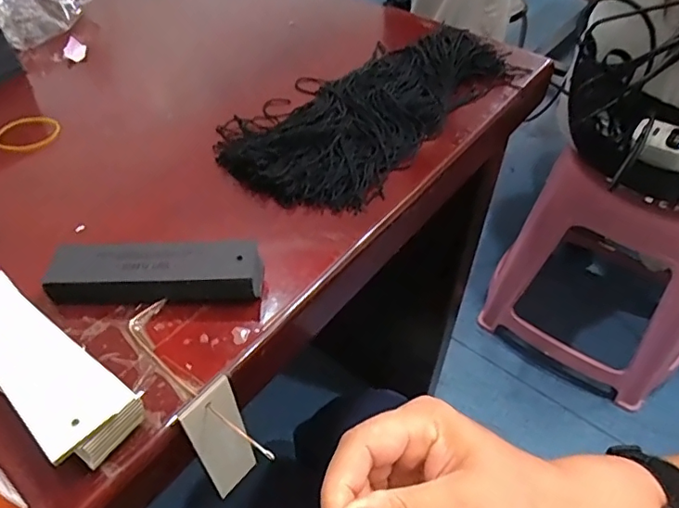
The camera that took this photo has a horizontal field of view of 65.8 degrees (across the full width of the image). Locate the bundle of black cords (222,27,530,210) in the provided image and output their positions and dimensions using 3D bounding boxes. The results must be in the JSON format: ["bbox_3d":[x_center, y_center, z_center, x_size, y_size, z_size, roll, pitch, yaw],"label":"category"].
[{"bbox_3d":[0.033,-0.135,0.455,0.280,0.033,0.139,-36,59,-28],"label":"bundle of black cords"}]

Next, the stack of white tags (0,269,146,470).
[{"bbox_3d":[-0.162,0.060,0.279,0.130,0.030,0.045,29,55,22],"label":"stack of white tags"}]

